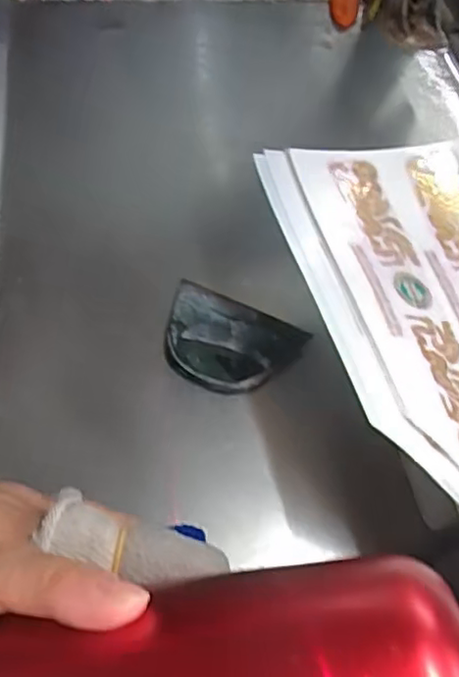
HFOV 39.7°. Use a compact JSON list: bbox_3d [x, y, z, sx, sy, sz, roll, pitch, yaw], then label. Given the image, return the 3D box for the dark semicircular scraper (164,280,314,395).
[{"bbox_3d":[-0.002,0.001,0.364,0.079,0.008,0.062,23,59,11],"label":"dark semicircular scraper"}]

